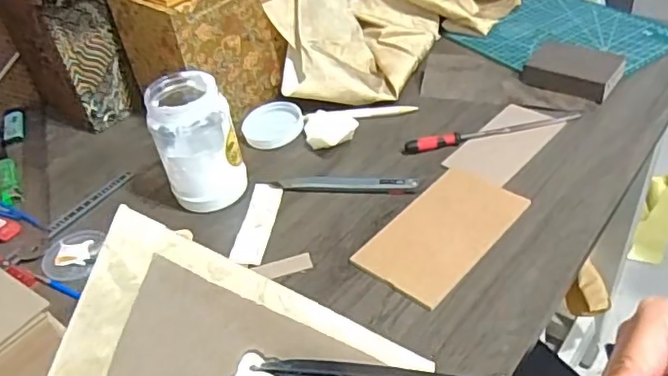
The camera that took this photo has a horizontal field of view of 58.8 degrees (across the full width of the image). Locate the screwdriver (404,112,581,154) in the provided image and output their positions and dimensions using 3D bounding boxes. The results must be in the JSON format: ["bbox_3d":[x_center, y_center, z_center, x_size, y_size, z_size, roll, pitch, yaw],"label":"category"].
[{"bbox_3d":[0.175,-0.065,0.654,0.200,0.013,0.020,-13,40,-6],"label":"screwdriver"}]

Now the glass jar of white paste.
[{"bbox_3d":[-0.138,-0.045,0.598,0.078,0.121,0.079,-18,41,-12],"label":"glass jar of white paste"}]

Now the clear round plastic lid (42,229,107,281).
[{"bbox_3d":[-0.256,0.065,0.578,0.056,0.010,0.060,-5,40,4],"label":"clear round plastic lid"}]

